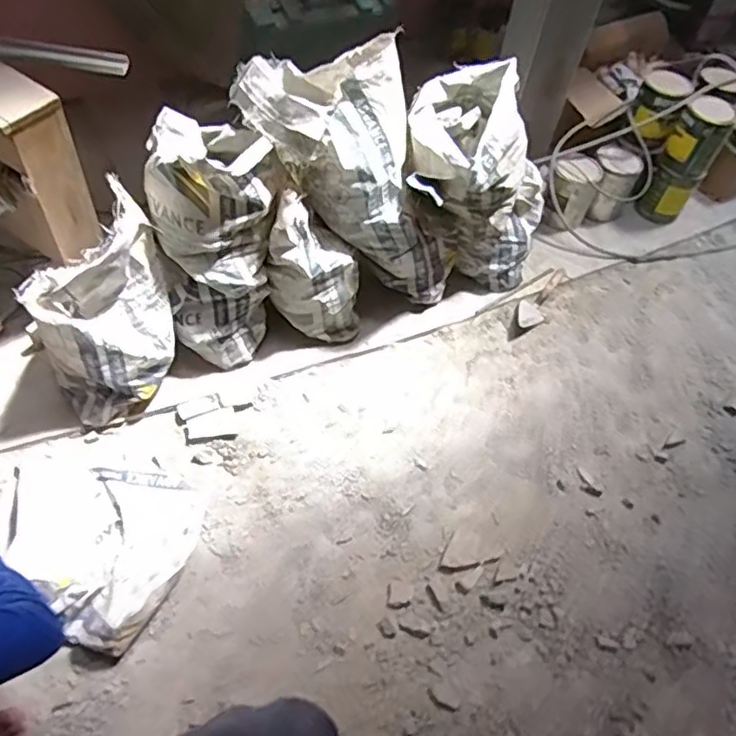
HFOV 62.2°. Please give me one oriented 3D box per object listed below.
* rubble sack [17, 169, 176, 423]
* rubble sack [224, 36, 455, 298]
[{"bbox_3d":[-0.645,-0.119,1.536,0.350,0.562,0.231,-33,64,-25],"label":"rubble sack"},{"bbox_3d":[0.016,-0.460,1.668,0.371,0.847,0.264,-9,50,26],"label":"rubble sack"}]

